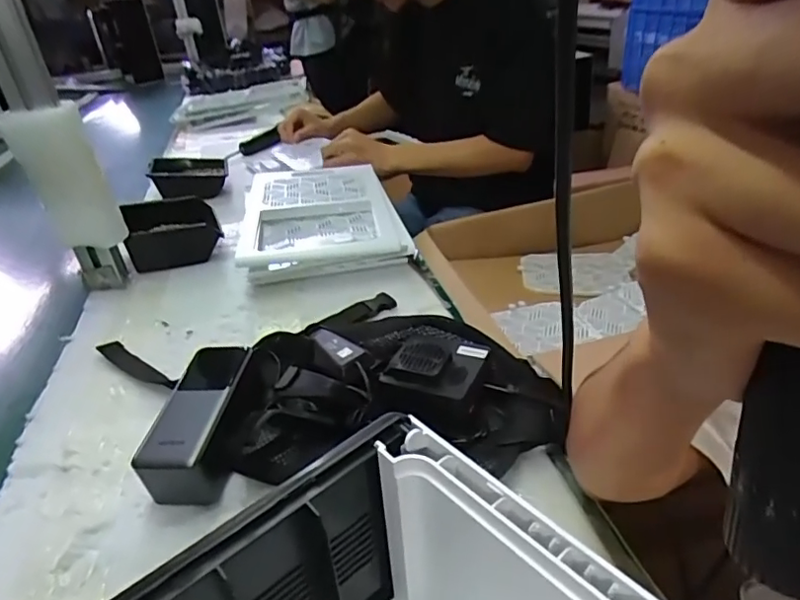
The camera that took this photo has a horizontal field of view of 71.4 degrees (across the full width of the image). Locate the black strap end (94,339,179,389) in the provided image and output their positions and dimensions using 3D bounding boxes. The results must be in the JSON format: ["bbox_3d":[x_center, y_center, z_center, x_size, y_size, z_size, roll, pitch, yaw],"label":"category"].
[{"bbox_3d":[-0.272,0.067,0.573,0.126,0.006,0.023,19,39,35],"label":"black strap end"}]

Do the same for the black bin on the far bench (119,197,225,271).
[{"bbox_3d":[-0.336,-0.103,0.826,0.125,0.055,0.139,-14,32,-18],"label":"black bin on the far bench"}]

